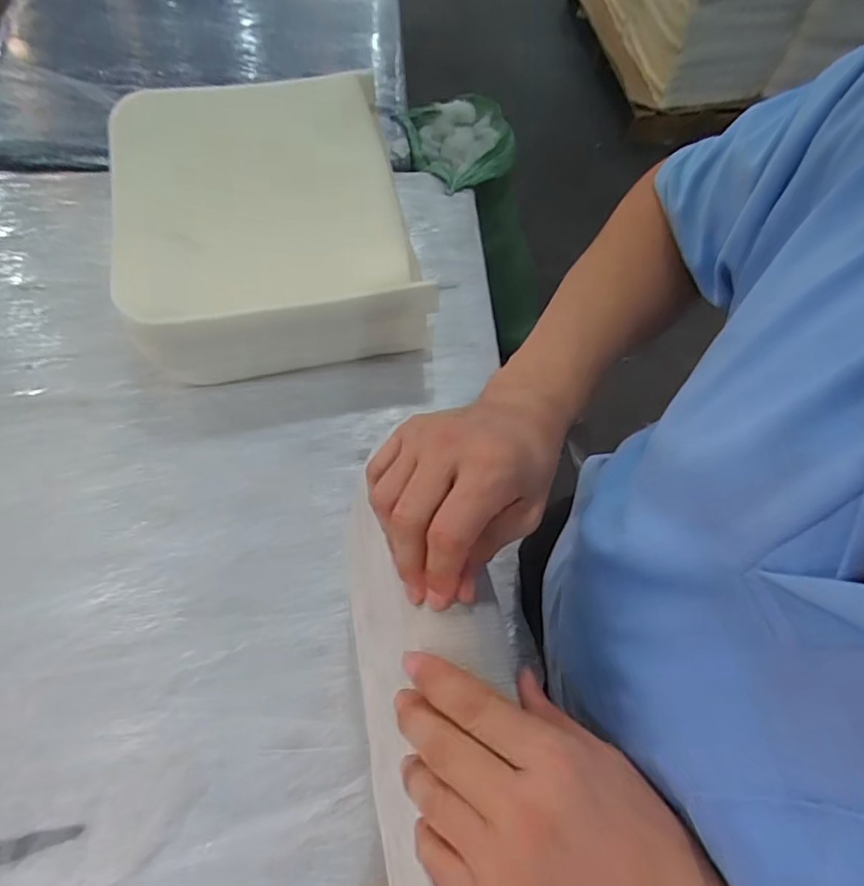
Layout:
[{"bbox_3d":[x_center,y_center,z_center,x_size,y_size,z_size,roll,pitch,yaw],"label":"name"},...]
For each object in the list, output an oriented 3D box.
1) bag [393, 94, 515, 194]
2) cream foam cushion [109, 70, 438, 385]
[{"bbox_3d":[0.064,-0.628,1.135,0.221,0.099,0.233,-12,66,-9],"label":"bag"},{"bbox_3d":[-0.235,-0.359,0.889,0.416,0.220,0.501,-9,65,-7],"label":"cream foam cushion"}]

